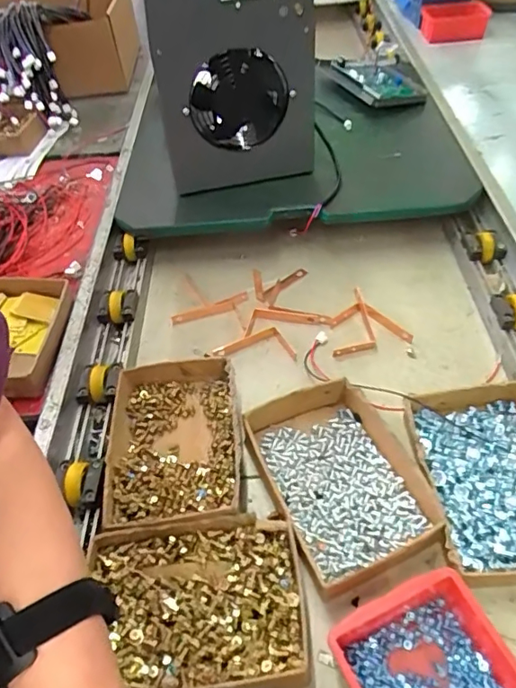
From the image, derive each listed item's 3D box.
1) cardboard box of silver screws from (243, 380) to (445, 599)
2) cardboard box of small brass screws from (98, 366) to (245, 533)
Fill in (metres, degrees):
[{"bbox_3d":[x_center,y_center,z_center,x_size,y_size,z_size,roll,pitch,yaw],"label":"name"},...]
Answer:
[{"bbox_3d":[0.089,0.147,0.592,0.153,0.049,0.219,-19,49,-11],"label":"cardboard box of silver screws"},{"bbox_3d":[-0.100,0.115,0.626,0.155,0.043,0.216,-8,48,-1],"label":"cardboard box of small brass screws"}]

